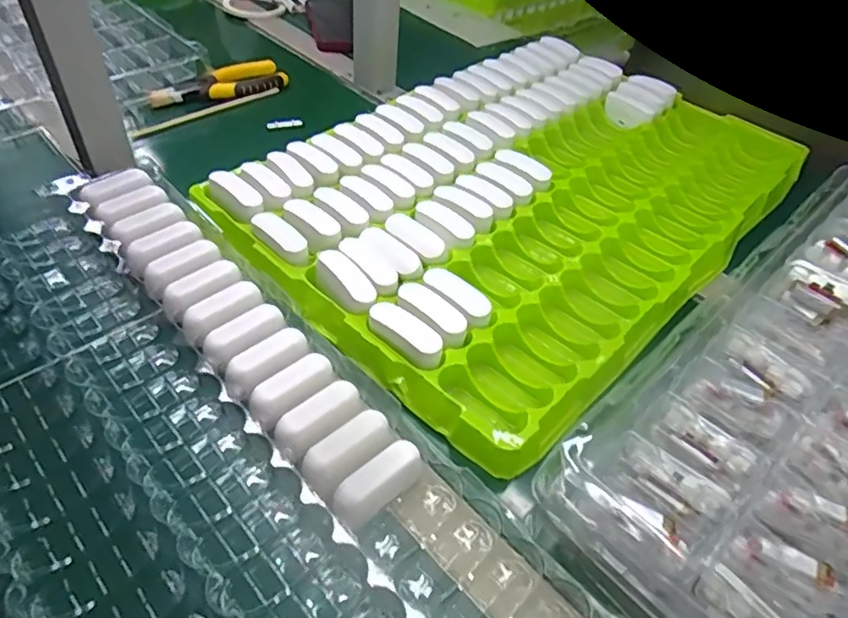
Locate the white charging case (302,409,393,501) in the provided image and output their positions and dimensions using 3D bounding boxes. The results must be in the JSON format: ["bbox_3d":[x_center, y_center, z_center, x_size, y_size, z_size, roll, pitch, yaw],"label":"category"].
[{"bbox_3d":[-0.048,0.093,0.377,0.062,0.018,0.029,-33,57,-32],"label":"white charging case"}]

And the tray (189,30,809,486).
[{"bbox_3d":[0.114,-0.133,0.604,0.383,0.042,0.564,37,53,27],"label":"tray"}]

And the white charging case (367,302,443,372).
[{"bbox_3d":[-0.014,0.020,0.439,0.064,0.020,0.030,36,53,26],"label":"white charging case"}]

